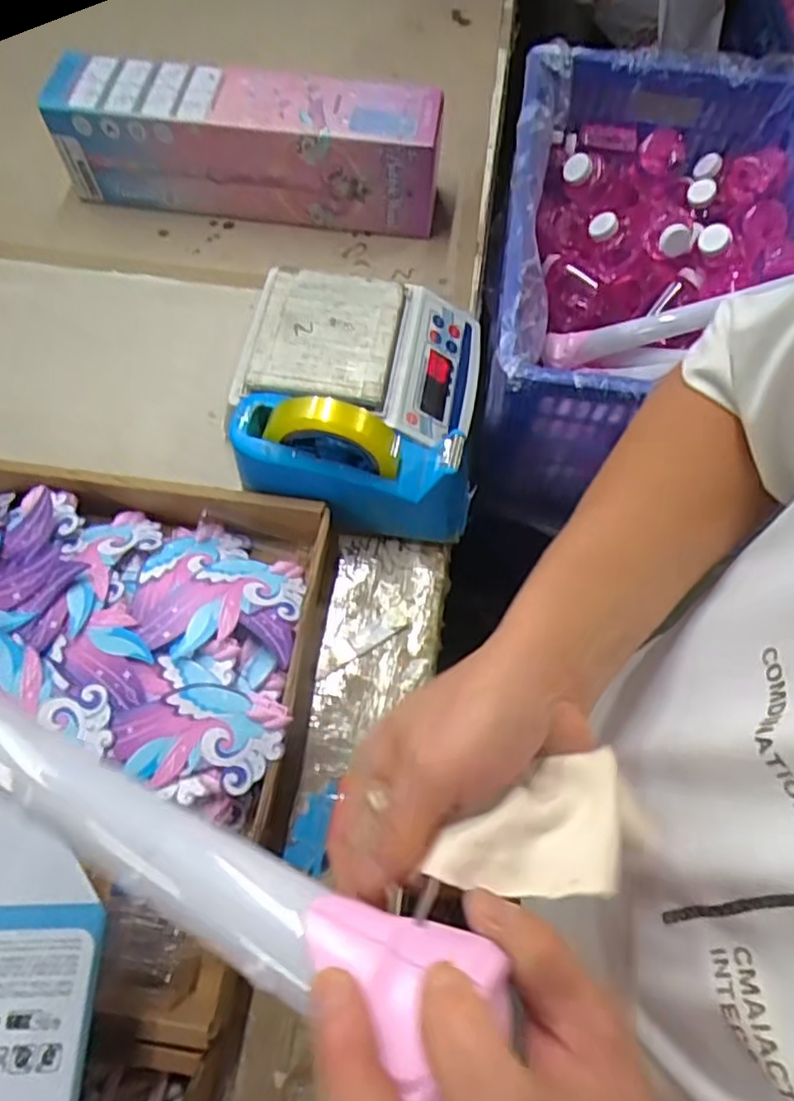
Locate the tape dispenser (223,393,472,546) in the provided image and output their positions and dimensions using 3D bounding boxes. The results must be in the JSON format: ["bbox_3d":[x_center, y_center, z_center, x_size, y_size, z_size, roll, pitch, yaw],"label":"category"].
[{"bbox_3d":[-0.036,-0.082,0.552,0.194,0.115,0.084,5,64,0],"label":"tape dispenser"}]

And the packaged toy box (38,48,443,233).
[{"bbox_3d":[-0.163,-0.437,0.725,0.411,0.132,0.100,6,64,1],"label":"packaged toy box"}]

